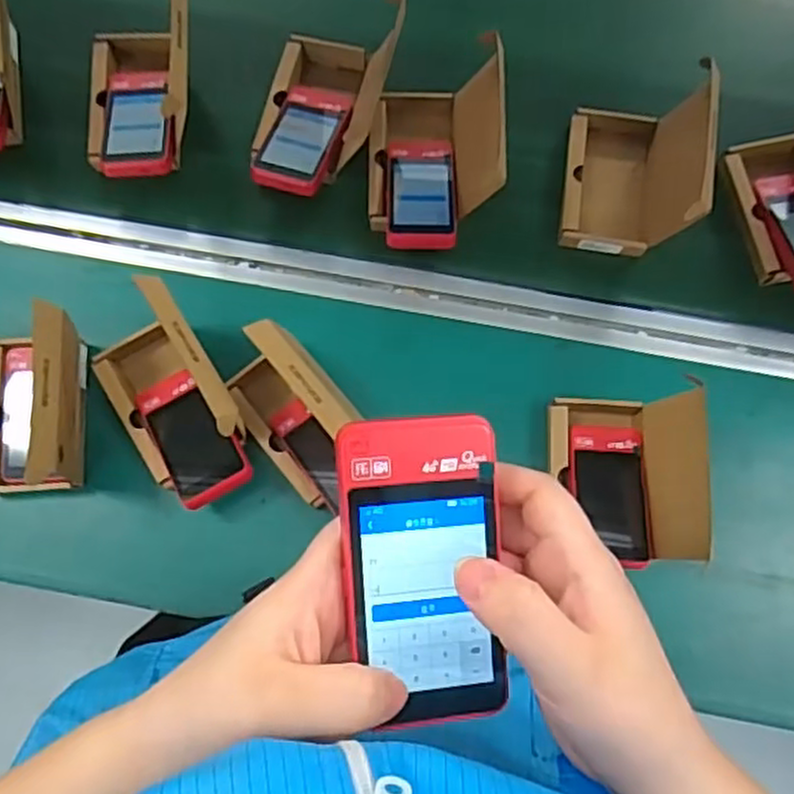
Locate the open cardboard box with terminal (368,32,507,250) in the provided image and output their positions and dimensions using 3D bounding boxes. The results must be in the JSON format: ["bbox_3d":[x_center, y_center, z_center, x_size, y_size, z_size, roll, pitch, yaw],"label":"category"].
[{"bbox_3d":[0.034,-0.230,0.697,0.118,0.114,0.183,3,77,-7],"label":"open cardboard box with terminal"}]

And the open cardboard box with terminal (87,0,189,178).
[{"bbox_3d":[-0.246,-0.301,0.702,0.114,0.114,0.171,-4,78,-8],"label":"open cardboard box with terminal"}]

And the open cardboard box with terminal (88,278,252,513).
[{"bbox_3d":[-0.188,0.007,0.617,0.091,0.122,0.164,-31,79,-11],"label":"open cardboard box with terminal"}]

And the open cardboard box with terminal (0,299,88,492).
[{"bbox_3d":[-0.309,0.007,0.612,0.099,0.132,0.137,0,75,-4],"label":"open cardboard box with terminal"}]

